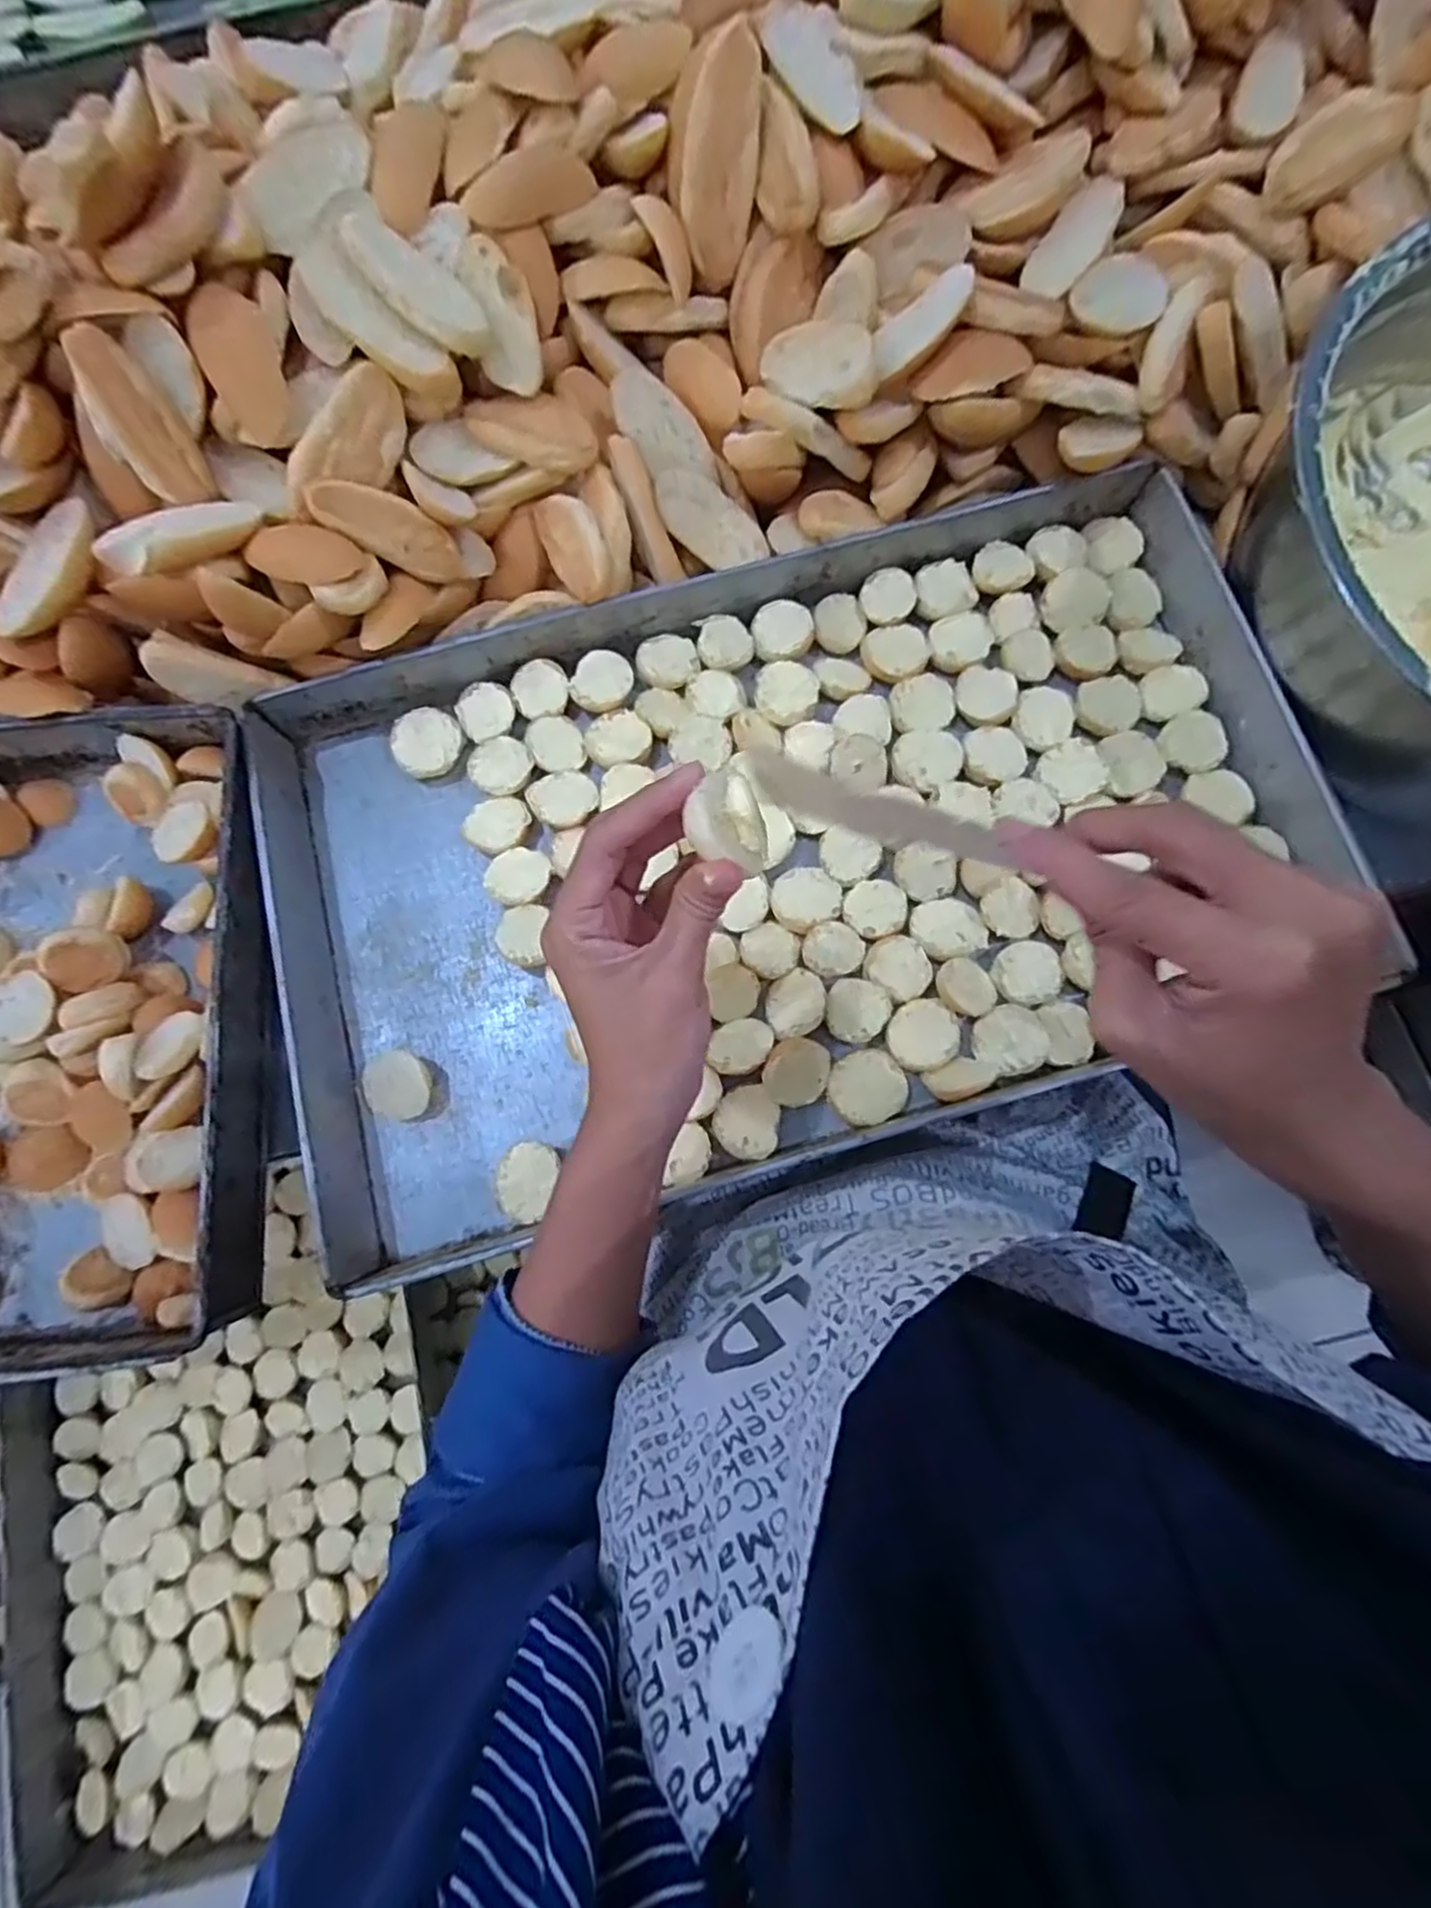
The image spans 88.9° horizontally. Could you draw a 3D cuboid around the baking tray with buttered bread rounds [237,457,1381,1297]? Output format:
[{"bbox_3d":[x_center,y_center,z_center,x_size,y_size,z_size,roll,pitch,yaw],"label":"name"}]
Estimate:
[{"bbox_3d":[0.044,-0.068,0.463,0.618,0.049,0.366,-17,80,-2],"label":"baking tray with buttered bread rounds"}]

